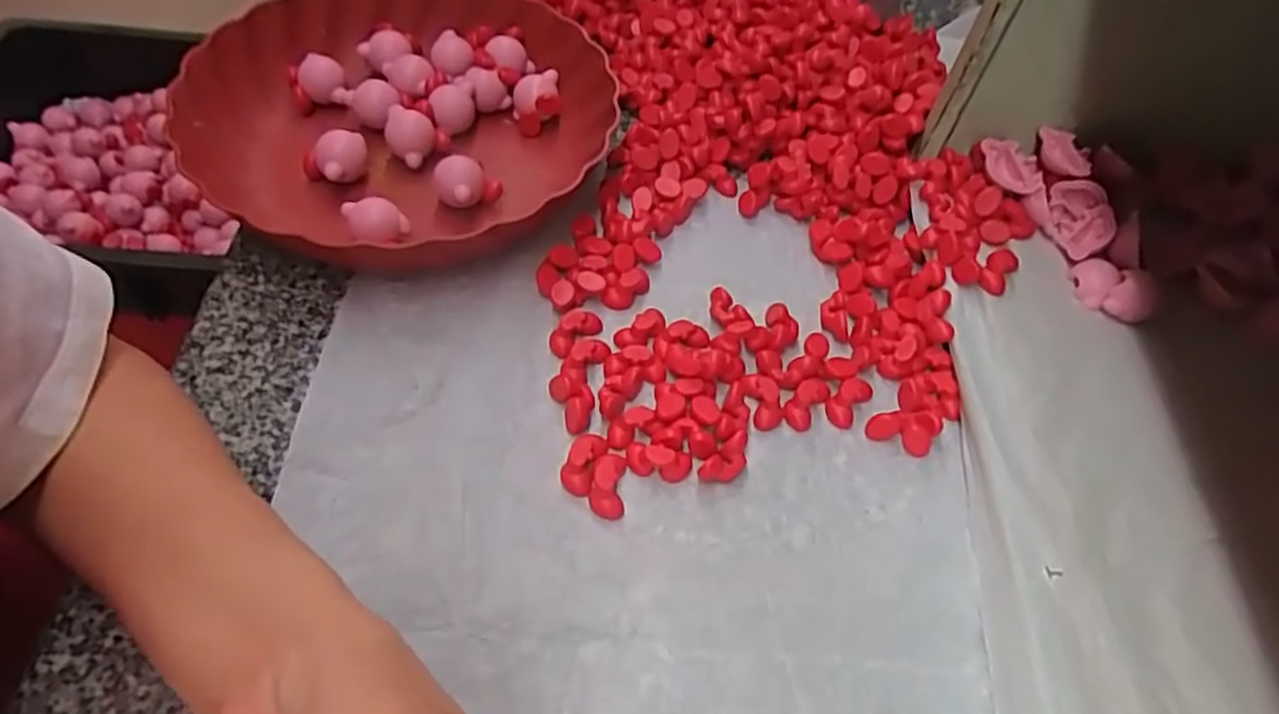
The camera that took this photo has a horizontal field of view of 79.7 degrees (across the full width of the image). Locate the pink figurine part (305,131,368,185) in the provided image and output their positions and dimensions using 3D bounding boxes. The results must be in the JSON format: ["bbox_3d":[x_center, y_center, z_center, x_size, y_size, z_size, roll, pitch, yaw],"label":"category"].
[{"bbox_3d":[-0.176,-0.118,0.447,0.029,0.022,0.030,3,54,-4],"label":"pink figurine part"}]

